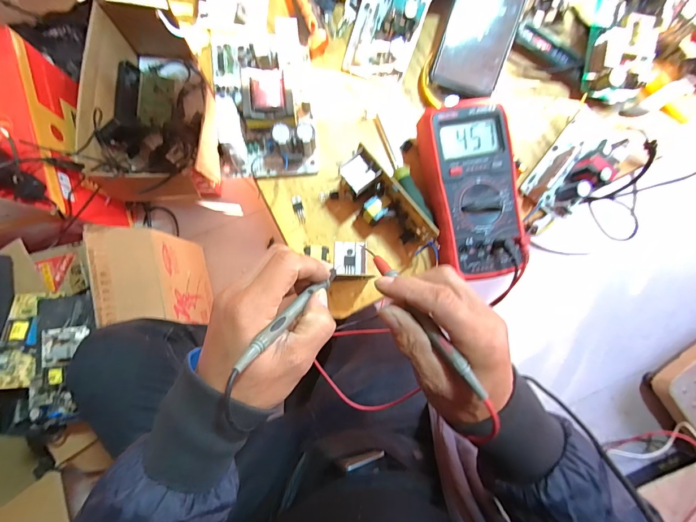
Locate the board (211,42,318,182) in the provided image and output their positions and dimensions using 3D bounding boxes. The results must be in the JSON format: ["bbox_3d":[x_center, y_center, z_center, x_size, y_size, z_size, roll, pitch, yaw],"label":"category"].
[{"bbox_3d":[-0.093,-0.179,0.375,0.109,0.050,0.164,-5,85,-4],"label":"board"}]

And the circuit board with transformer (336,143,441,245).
[{"bbox_3d":[0.037,-0.057,0.366,0.038,0.061,0.113,-40,88,-6],"label":"circuit board with transformer"}]

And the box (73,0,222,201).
[{"bbox_3d":[-0.468,-0.372,0.842,0.239,0.182,0.462,-1,85,-3],"label":"box"}]

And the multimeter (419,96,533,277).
[{"bbox_3d":[0.133,-0.074,0.377,0.091,0.052,0.177,-13,86,-4],"label":"multimeter"}]

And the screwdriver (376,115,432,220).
[{"bbox_3d":[0.058,-0.104,0.391,0.019,0.021,0.135,-28,87,-5],"label":"screwdriver"}]

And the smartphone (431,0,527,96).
[{"bbox_3d":[0.154,-0.274,0.384,0.075,0.007,0.167,17,96,0],"label":"smartphone"}]

